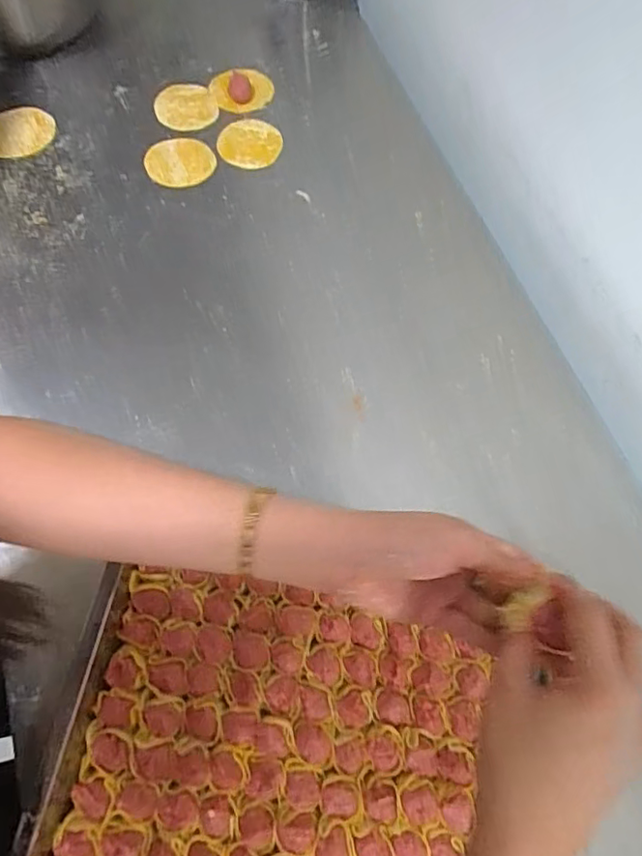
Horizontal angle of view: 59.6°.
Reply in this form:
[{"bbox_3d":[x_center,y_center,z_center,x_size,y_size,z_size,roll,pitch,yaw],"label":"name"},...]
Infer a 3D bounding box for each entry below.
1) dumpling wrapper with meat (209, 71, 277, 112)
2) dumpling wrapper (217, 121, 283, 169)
[{"bbox_3d":[-0.108,-0.467,0.765,0.084,0.020,0.077,-9,67,-7],"label":"dumpling wrapper with meat"},{"bbox_3d":[-0.091,-0.371,0.725,0.080,0.006,0.080,1,66,-2],"label":"dumpling wrapper"}]

